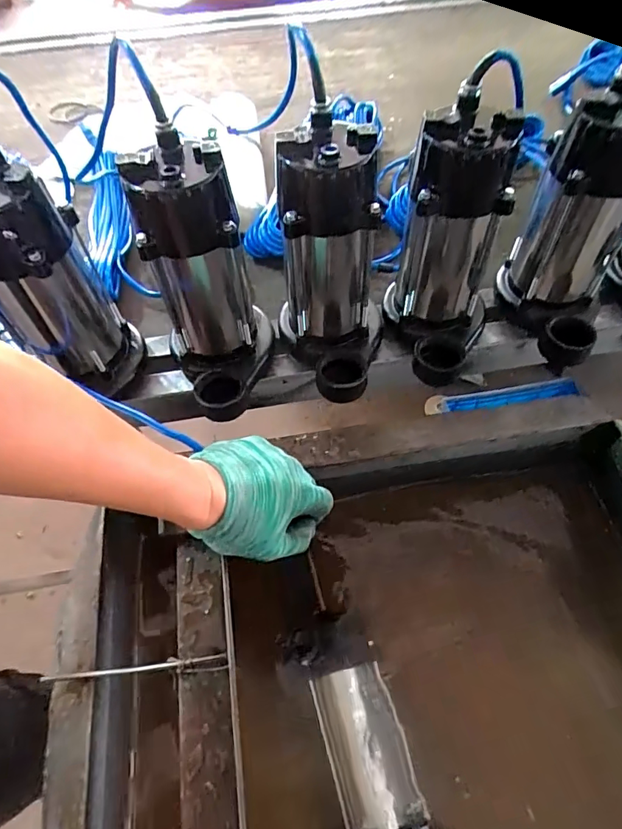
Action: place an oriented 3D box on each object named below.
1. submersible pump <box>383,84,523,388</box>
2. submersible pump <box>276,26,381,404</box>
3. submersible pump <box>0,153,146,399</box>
[{"bbox_3d":[0.140,-0.163,0.495,0.110,0.234,0.150,10,58,9],"label":"submersible pump"},{"bbox_3d":[0.018,-0.149,0.487,0.106,0.230,0.179,-3,57,1],"label":"submersible pump"},{"bbox_3d":[-0.256,-0.120,0.477,0.099,0.230,0.096,-1,57,2],"label":"submersible pump"}]

